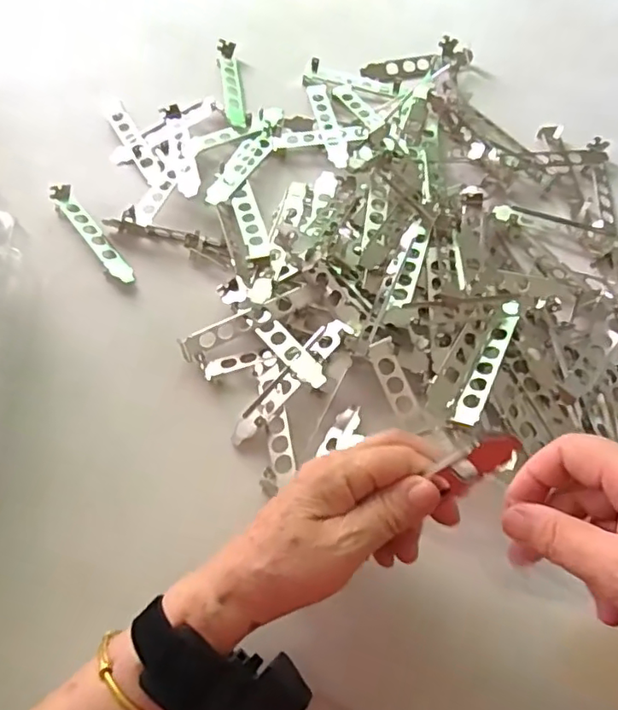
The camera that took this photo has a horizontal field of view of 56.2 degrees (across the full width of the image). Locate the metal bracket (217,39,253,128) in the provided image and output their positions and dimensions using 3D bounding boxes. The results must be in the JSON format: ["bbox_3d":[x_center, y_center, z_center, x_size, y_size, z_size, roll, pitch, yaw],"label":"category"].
[{"bbox_3d":[-0.079,-0.282,0.599,0.024,0.010,0.120,-8,64,-5],"label":"metal bracket"}]

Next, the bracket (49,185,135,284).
[{"bbox_3d":[-0.190,-0.104,0.506,0.021,0.016,0.122,-36,69,-17],"label":"bracket"}]

